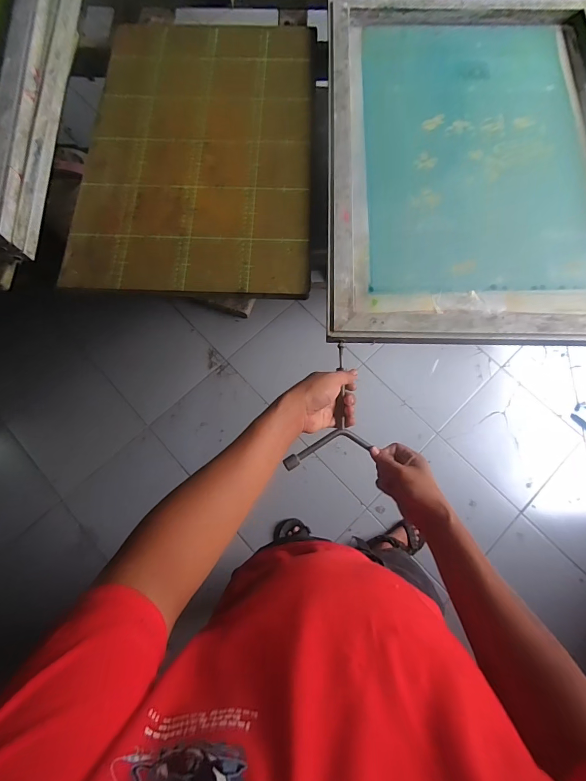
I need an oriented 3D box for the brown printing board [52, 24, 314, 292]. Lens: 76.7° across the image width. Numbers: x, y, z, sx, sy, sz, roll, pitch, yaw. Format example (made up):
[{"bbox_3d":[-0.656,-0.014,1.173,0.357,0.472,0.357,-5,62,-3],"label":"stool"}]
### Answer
[{"bbox_3d":[-0.159,-0.431,0.647,0.381,0.027,0.577,2,76,0],"label":"brown printing board"}]

